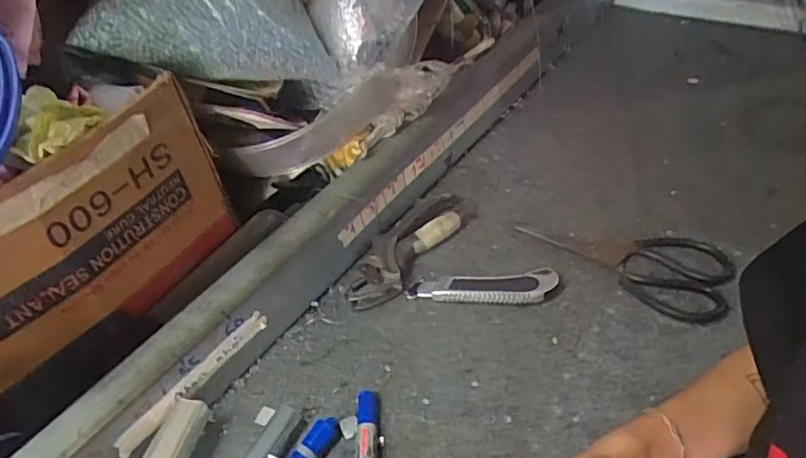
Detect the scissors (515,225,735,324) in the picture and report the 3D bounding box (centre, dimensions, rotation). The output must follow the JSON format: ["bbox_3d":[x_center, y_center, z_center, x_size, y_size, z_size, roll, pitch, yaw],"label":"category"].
[{"bbox_3d":[0.230,0.019,0.590,0.209,0.009,0.108,31,56,35],"label":"scissors"}]

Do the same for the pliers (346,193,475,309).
[{"bbox_3d":[0.002,0.019,0.627,0.063,0.029,0.177,26,54,32],"label":"pliers"}]

